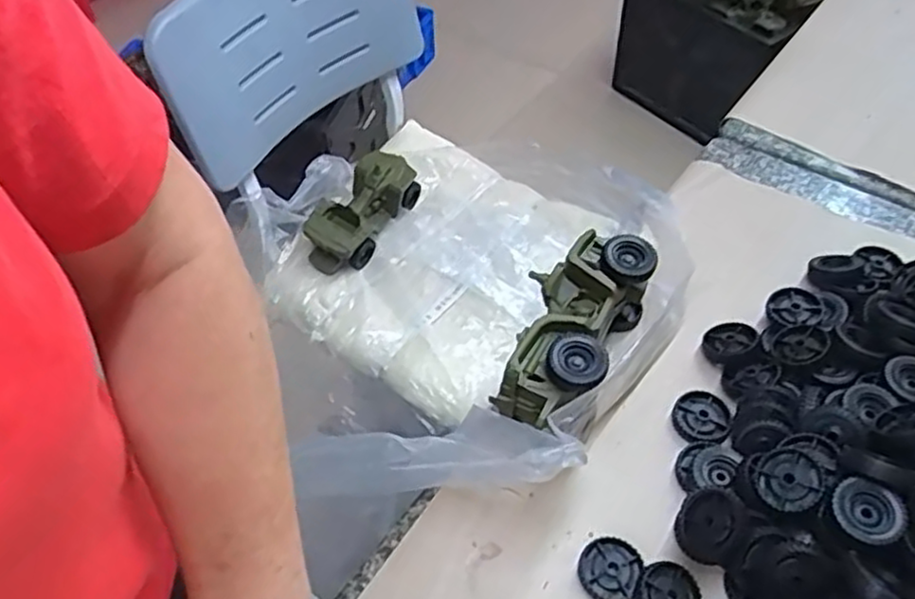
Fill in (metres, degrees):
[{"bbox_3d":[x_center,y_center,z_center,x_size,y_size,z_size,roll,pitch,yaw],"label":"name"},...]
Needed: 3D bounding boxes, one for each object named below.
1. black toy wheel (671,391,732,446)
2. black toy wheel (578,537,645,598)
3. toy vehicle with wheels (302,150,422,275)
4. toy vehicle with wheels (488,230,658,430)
[{"bbox_3d":[0.193,0.093,0.571,0.044,0.008,0.045,-1,51,1],"label":"black toy wheel"},{"bbox_3d":[0.105,0.186,0.499,0.041,0.014,0.044,-1,51,1],"label":"black toy wheel"},{"bbox_3d":[-0.134,-0.123,0.985,0.082,0.068,0.184,24,56,21],"label":"toy vehicle with wheels"},{"bbox_3d":[0.088,0.029,0.585,0.088,0.081,0.179,21,55,18],"label":"toy vehicle with wheels"}]

